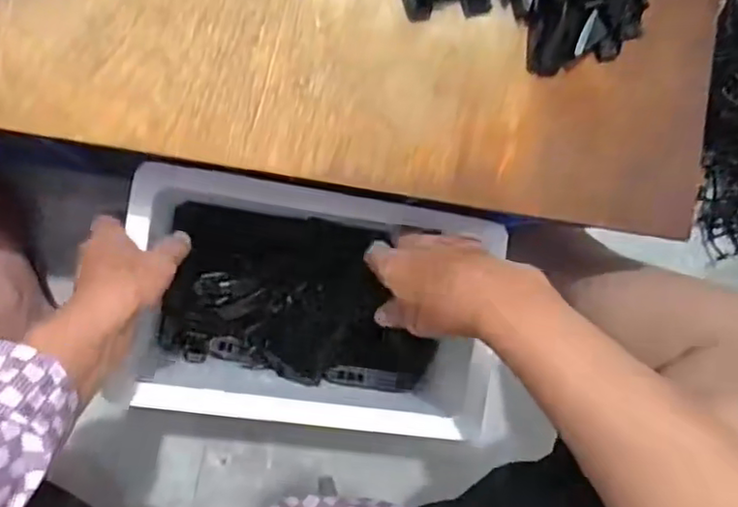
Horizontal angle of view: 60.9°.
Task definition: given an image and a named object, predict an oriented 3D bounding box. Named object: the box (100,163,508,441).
[{"bbox_3d":[-0.059,0.038,0.590,0.305,0.135,0.207,9,86,-5],"label":"box"}]

